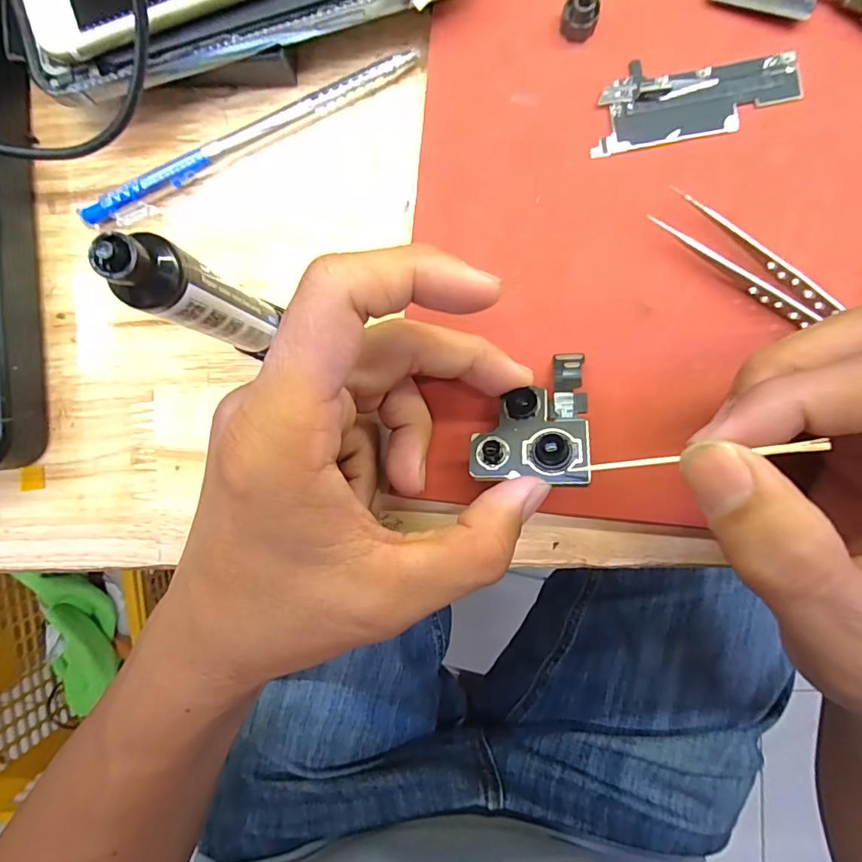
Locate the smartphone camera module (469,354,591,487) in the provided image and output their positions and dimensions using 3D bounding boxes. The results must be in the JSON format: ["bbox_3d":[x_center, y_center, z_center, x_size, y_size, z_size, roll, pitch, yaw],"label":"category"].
[{"bbox_3d":[0.034,-0.007,0.168,0.038,0.007,0.050,1,60,13],"label":"smartphone camera module"}]

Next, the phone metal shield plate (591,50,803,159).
[{"bbox_3d":[0.094,-0.118,0.172,0.071,0.004,0.027,-8,92,2],"label":"phone metal shield plate"}]

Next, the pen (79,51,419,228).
[{"bbox_3d":[-0.069,-0.109,0.183,0.136,0.009,0.008,-24,92,3],"label":"pen"}]

